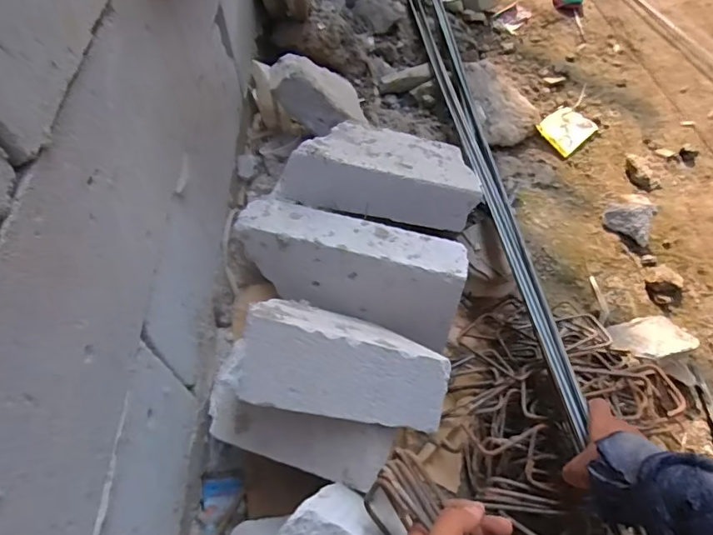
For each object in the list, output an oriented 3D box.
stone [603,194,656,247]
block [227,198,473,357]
[{"bbox_3d":[0.524,-0.102,0.902,0.091,0.038,0.100,34,65,20],"label":"stone"},{"bbox_3d":[-0.009,0.012,0.666,0.305,0.145,0.094,17,39,12],"label":"block"}]

